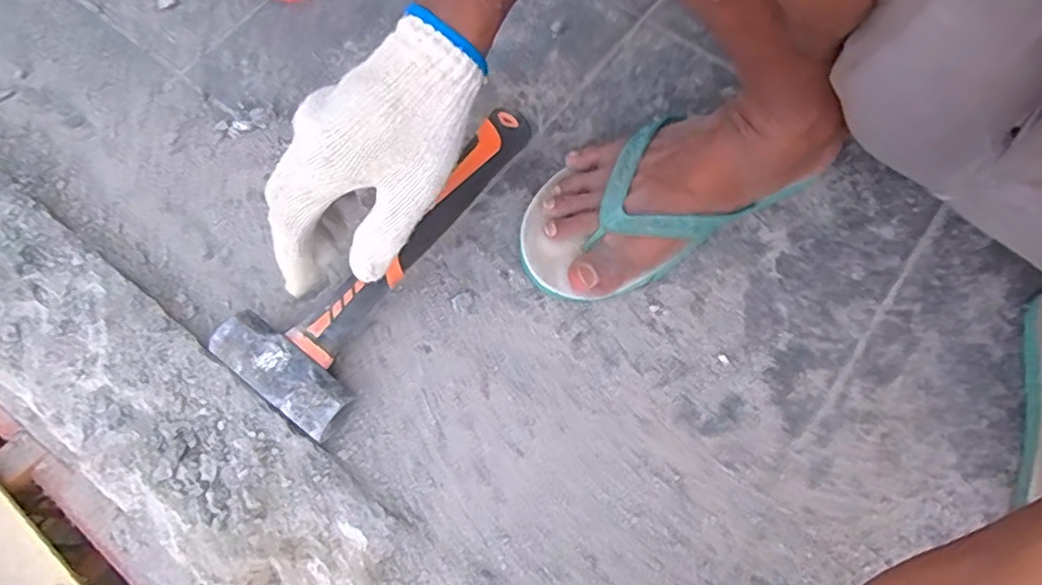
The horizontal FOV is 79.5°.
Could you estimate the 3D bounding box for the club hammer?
[{"bbox_3d":[-0.082,-0.027,0.465,0.098,0.050,0.278,36,71,17],"label":"club hammer"}]

